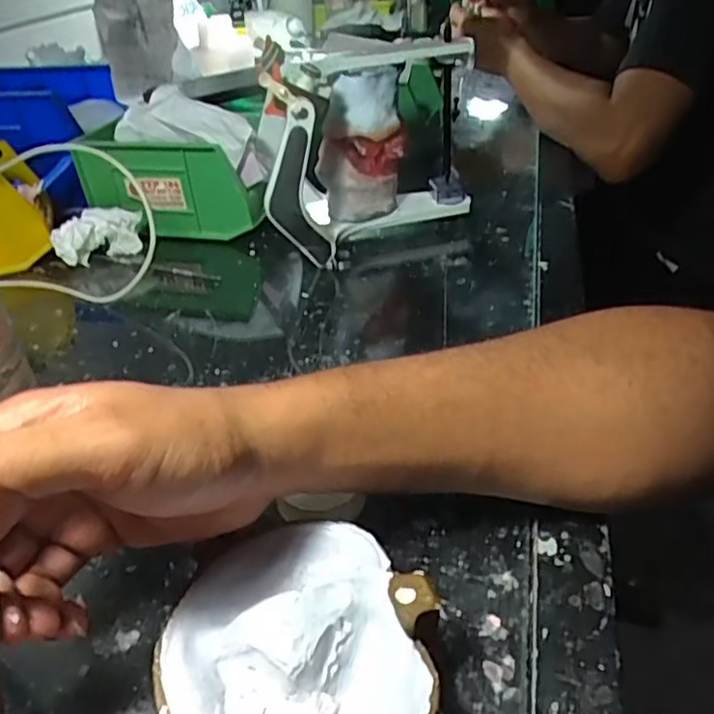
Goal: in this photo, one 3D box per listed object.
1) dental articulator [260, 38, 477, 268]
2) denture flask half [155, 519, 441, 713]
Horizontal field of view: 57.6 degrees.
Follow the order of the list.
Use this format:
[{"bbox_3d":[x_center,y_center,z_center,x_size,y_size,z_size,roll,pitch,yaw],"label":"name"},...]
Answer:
[{"bbox_3d":[0.010,-0.155,0.511,0.159,0.149,0.123,-2,34,4],"label":"dental articulator"},{"bbox_3d":[-0.020,0.111,0.235,0.093,0.036,0.100,-3,34,2],"label":"denture flask half"}]

